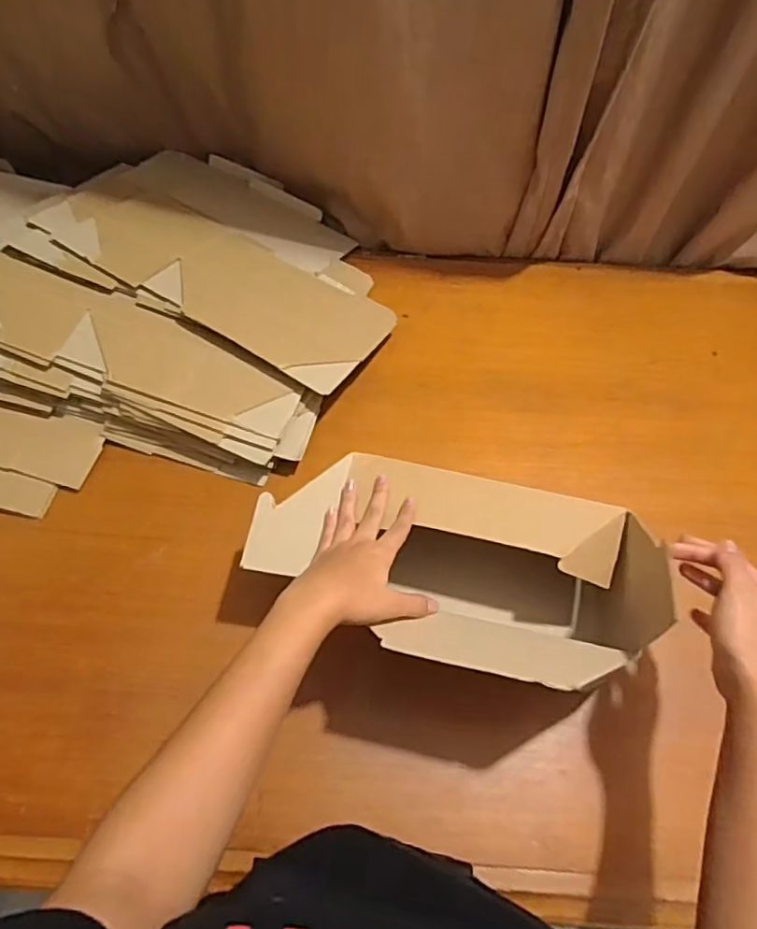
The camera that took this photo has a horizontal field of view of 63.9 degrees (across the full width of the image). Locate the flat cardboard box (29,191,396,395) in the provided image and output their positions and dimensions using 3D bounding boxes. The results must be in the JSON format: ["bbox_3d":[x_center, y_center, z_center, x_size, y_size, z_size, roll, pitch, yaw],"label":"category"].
[{"bbox_3d":[-0.205,-0.244,0.778,0.442,0.012,0.185,29,50,7],"label":"flat cardboard box"}]

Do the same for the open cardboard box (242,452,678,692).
[{"bbox_3d":[0.070,0.100,0.566,0.367,0.150,0.198,11,60,6],"label":"open cardboard box"}]

